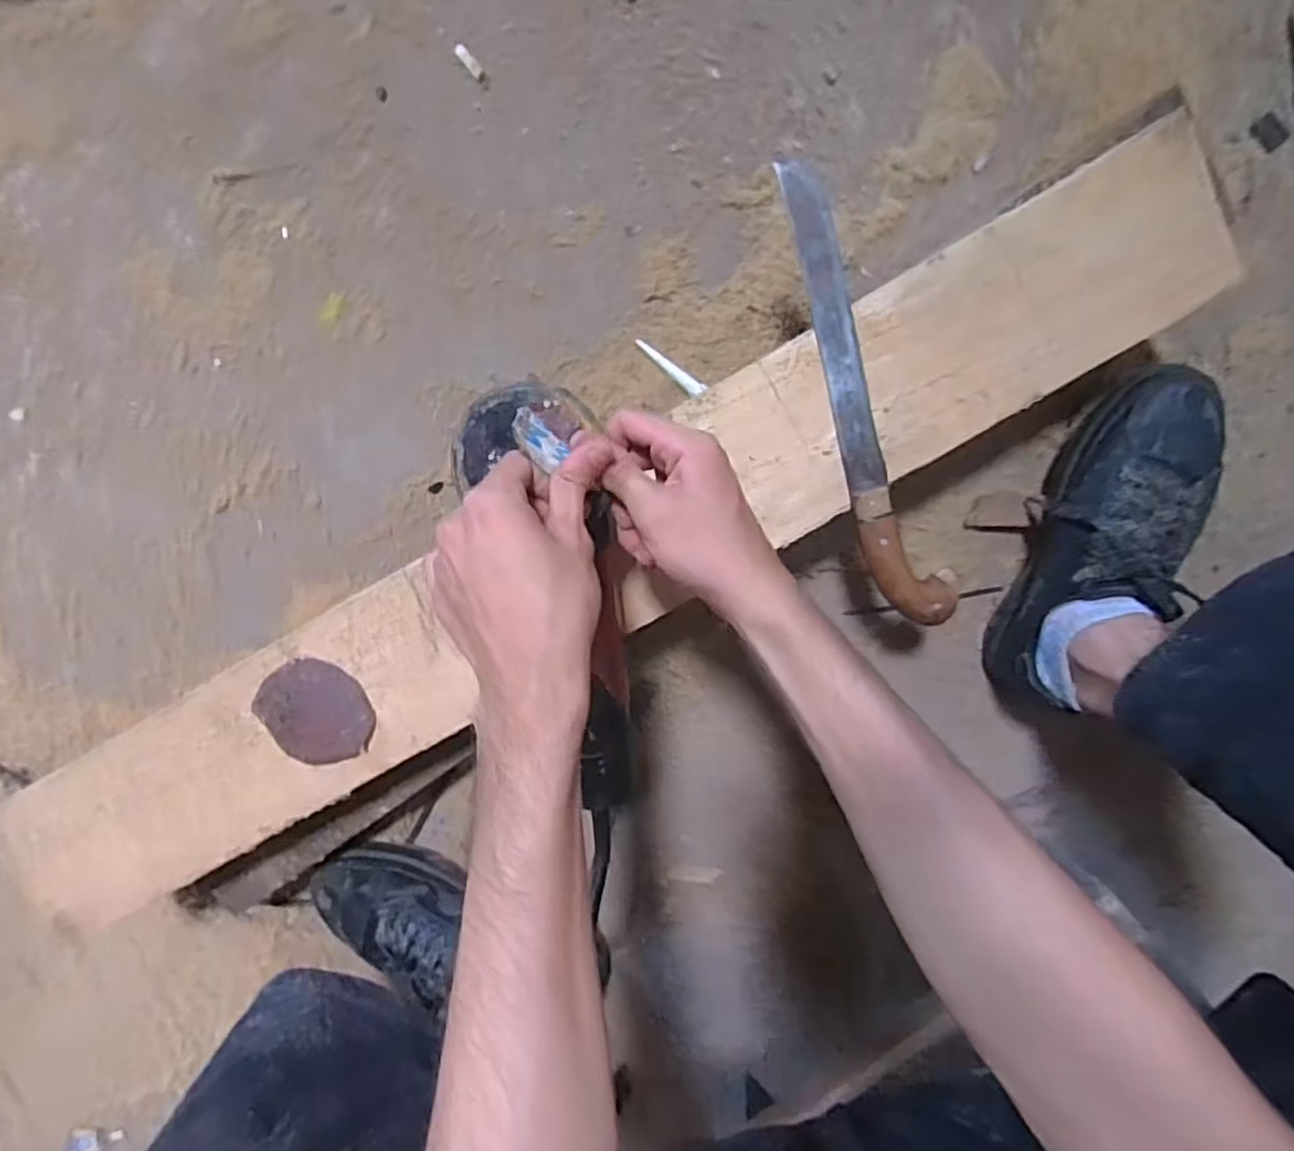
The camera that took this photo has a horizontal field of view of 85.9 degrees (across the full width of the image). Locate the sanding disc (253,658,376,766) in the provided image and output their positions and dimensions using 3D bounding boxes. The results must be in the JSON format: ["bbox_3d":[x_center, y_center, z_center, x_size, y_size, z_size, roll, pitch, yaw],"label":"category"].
[{"bbox_3d":[-0.239,0.100,0.505,0.065,0.009,0.081,-29,106,-11],"label":"sanding disc"}]

